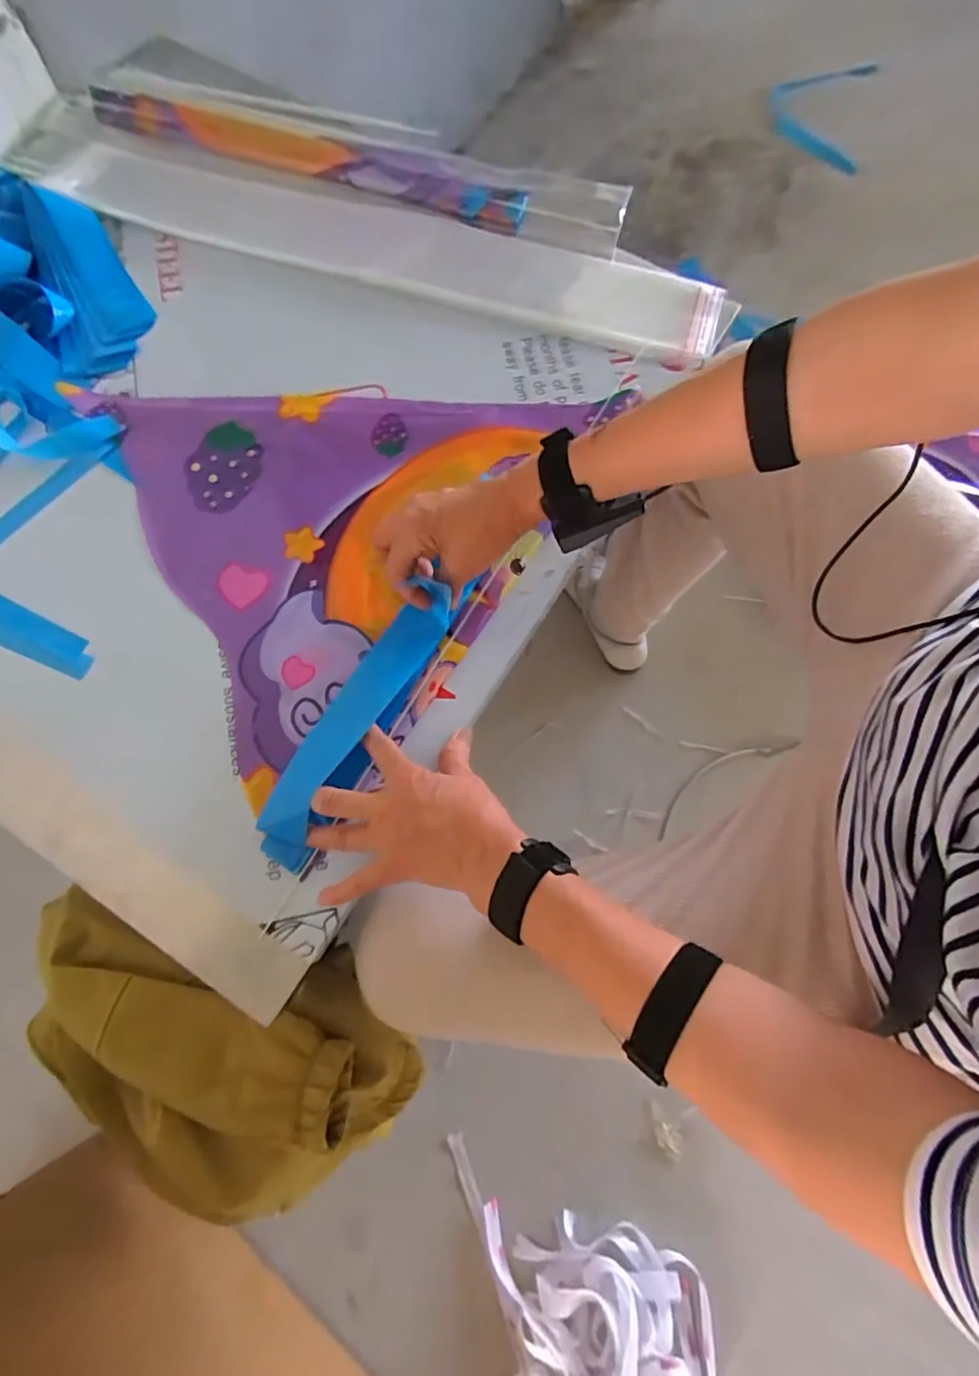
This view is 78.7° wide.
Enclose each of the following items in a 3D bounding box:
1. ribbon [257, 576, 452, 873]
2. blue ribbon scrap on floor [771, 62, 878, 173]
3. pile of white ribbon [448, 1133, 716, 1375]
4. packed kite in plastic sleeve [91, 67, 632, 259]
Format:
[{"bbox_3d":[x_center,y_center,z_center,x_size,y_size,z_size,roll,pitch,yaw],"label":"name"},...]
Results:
[{"bbox_3d":[-0.107,0.025,0.486,0.054,0.025,0.248,32,82,8],"label":"ribbon"},{"bbox_3d":[0.687,-1.215,1.247,0.209,0.023,0.264,16,79,-2],"label":"blue ribbon scrap on floor"},{"bbox_3d":[0.090,0.806,0.737,0.375,0.071,0.307,16,76,5],"label":"pile of white ribbon"},{"bbox_3d":[-0.150,-0.595,0.654,0.620,0.015,0.112,19,76,5],"label":"packed kite in plastic sleeve"}]

